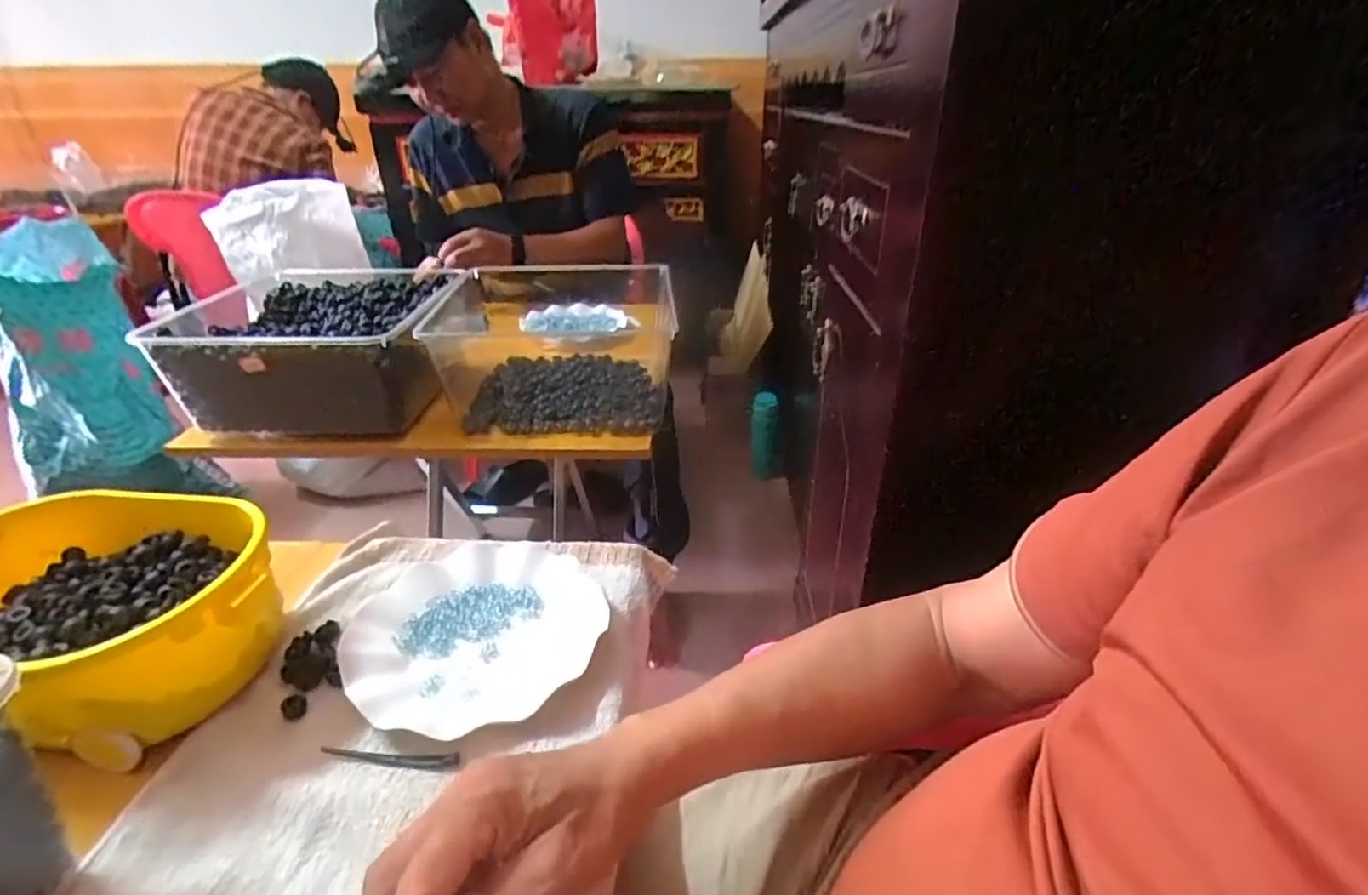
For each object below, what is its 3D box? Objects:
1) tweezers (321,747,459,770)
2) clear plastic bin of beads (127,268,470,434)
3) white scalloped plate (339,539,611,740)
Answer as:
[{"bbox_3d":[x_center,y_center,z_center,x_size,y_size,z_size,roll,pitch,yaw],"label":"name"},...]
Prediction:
[{"bbox_3d":[-0.188,0.196,0.399,0.091,0.007,0.010,3,29,7],"label":"tweezers"},{"bbox_3d":[-0.457,-0.133,0.849,0.311,0.135,0.297,0,29,2],"label":"clear plastic bin of beads"},{"bbox_3d":[-0.160,0.137,0.485,0.181,0.023,0.192,-1,29,0],"label":"white scalloped plate"}]

